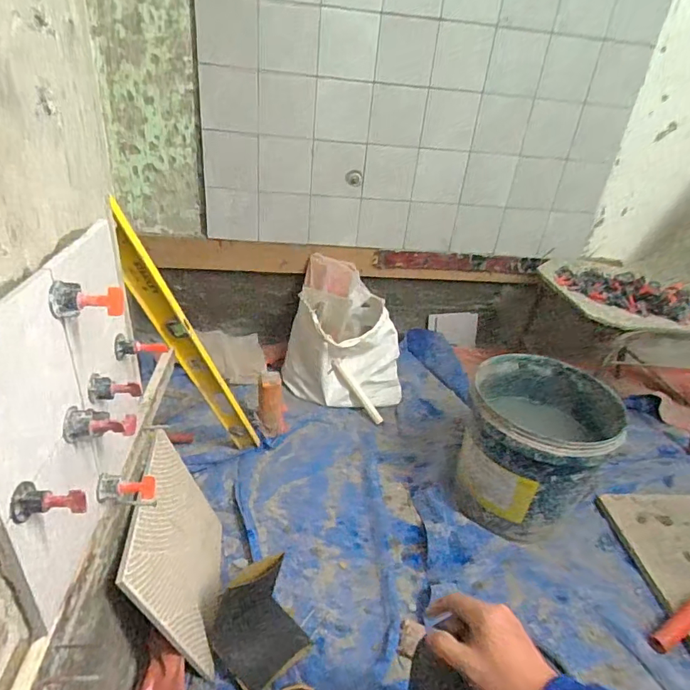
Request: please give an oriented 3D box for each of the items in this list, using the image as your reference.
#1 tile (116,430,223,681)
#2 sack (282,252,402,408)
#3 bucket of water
[{"bbox_3d":[-0.269,0.337,0.779,0.011,0.288,0.293,-16,34,-1],"label":"tile"},{"bbox_3d":[0.007,-0.031,1.401,0.349,0.339,0.304,7,30,0],"label":"sack"},{"bbox_3d":[0.408,0.220,1.044,0.287,0.277,0.316,26,35,30],"label":"bucket of water"}]

